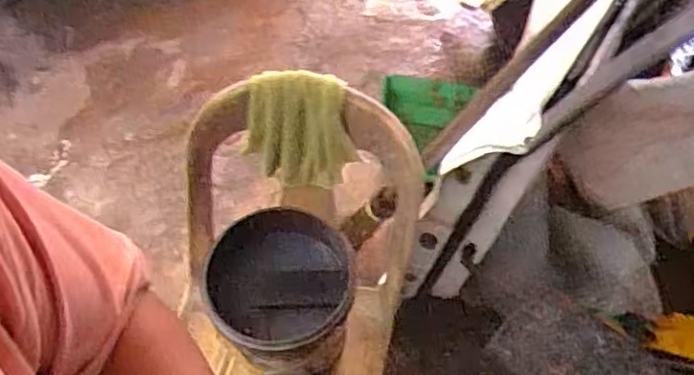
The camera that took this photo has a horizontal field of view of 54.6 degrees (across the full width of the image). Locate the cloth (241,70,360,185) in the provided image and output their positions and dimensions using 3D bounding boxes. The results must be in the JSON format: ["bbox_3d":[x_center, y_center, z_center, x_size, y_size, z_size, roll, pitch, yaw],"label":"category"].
[{"bbox_3d":[-0.070,-0.090,1.056,0.184,0.204,0.039,18,40,-1],"label":"cloth"}]

